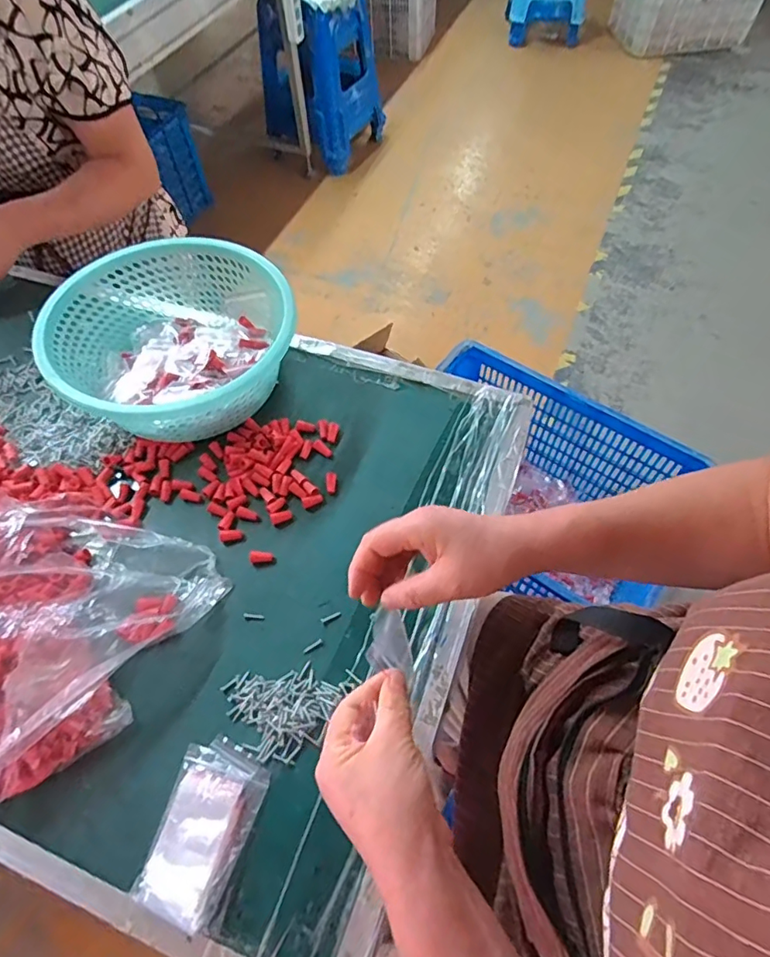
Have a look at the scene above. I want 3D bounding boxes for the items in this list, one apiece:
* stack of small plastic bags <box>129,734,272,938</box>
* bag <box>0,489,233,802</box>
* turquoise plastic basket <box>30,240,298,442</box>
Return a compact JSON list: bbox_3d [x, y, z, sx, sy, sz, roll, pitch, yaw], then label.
[{"bbox_3d":[-0.148,0.283,0.433,0.072,0.017,0.122,18,62,11],"label":"stack of small plastic bags"},{"bbox_3d":[-0.351,0.129,0.488,0.300,0.088,0.280,22,63,13],"label":"bag"},{"bbox_3d":[-0.247,-0.152,0.630,0.259,0.108,0.253,9,61,7],"label":"turquoise plastic basket"}]

